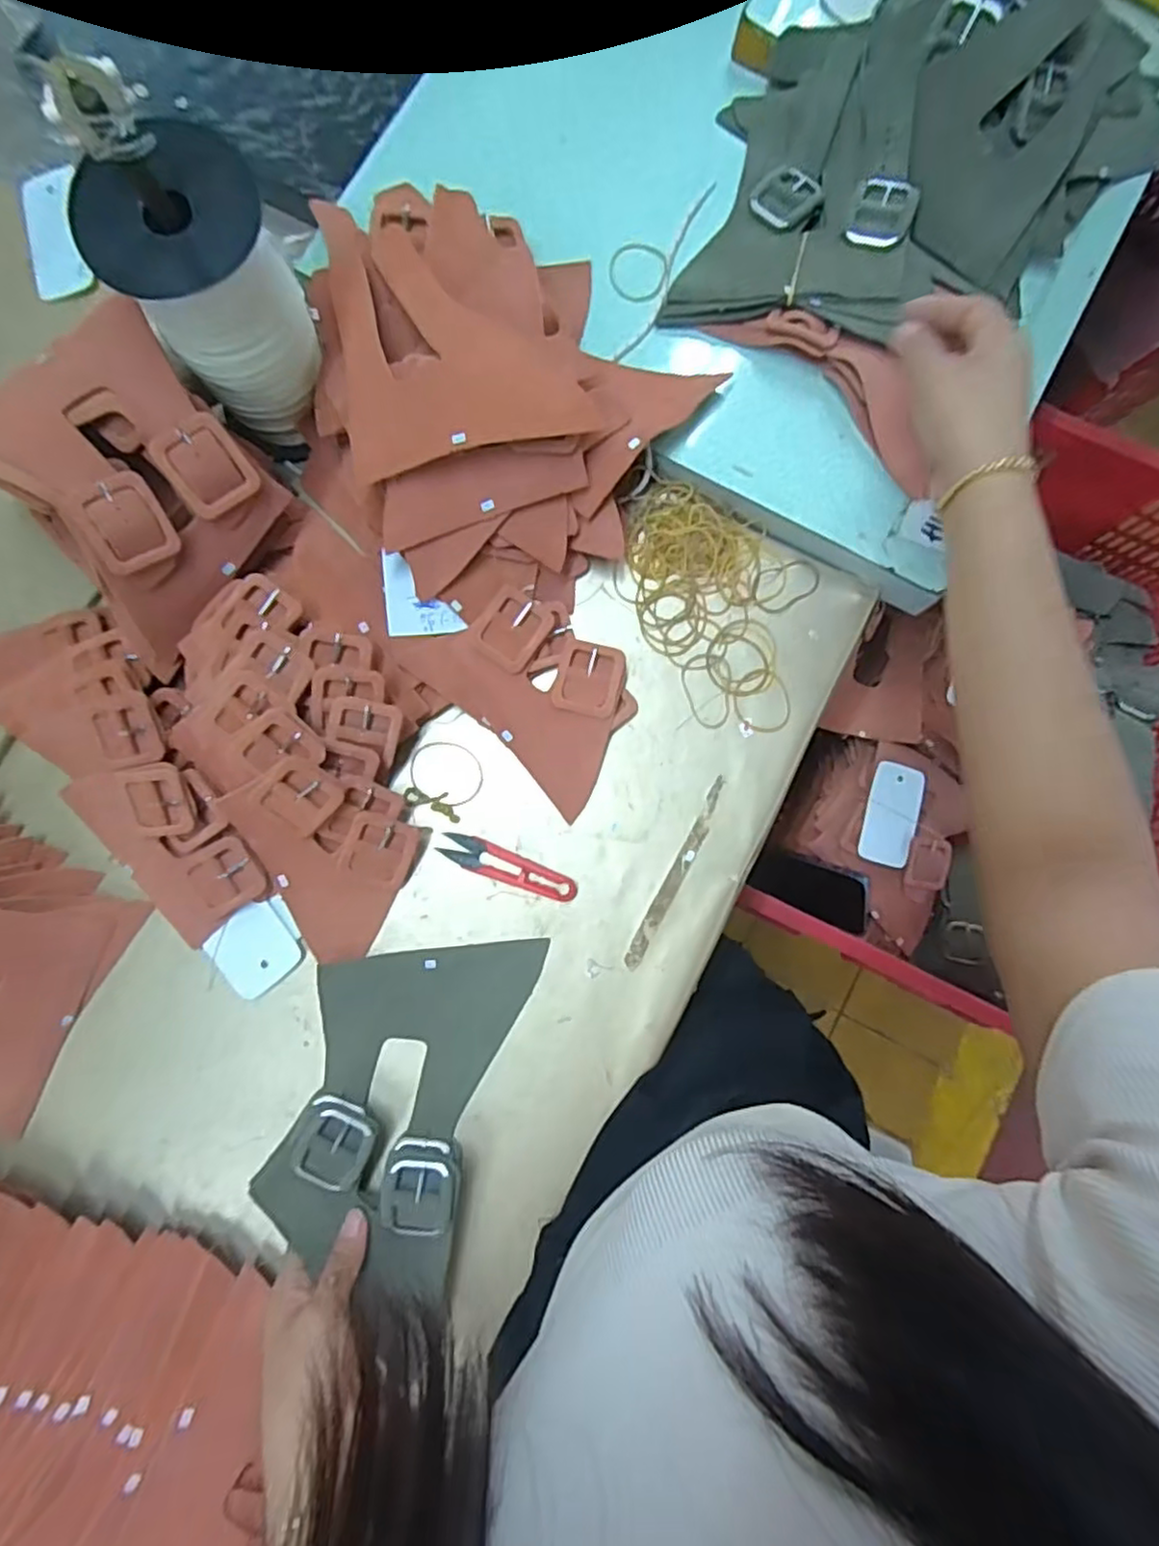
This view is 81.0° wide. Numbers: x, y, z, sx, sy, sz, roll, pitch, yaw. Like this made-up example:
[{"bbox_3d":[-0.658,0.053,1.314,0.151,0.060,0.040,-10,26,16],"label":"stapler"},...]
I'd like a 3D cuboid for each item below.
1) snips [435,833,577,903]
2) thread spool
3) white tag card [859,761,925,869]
[{"bbox_3d":[-0.050,0.067,0.482,0.100,0.004,0.023,22,85,3],"label":"snips"},{"bbox_3d":[-0.215,-0.286,0.432,0.095,0.172,0.075,-35,85,-3],"label":"thread spool"},{"bbox_3d":[0.322,0.042,0.698,0.052,0.007,0.106,16,82,6],"label":"white tag card"}]

